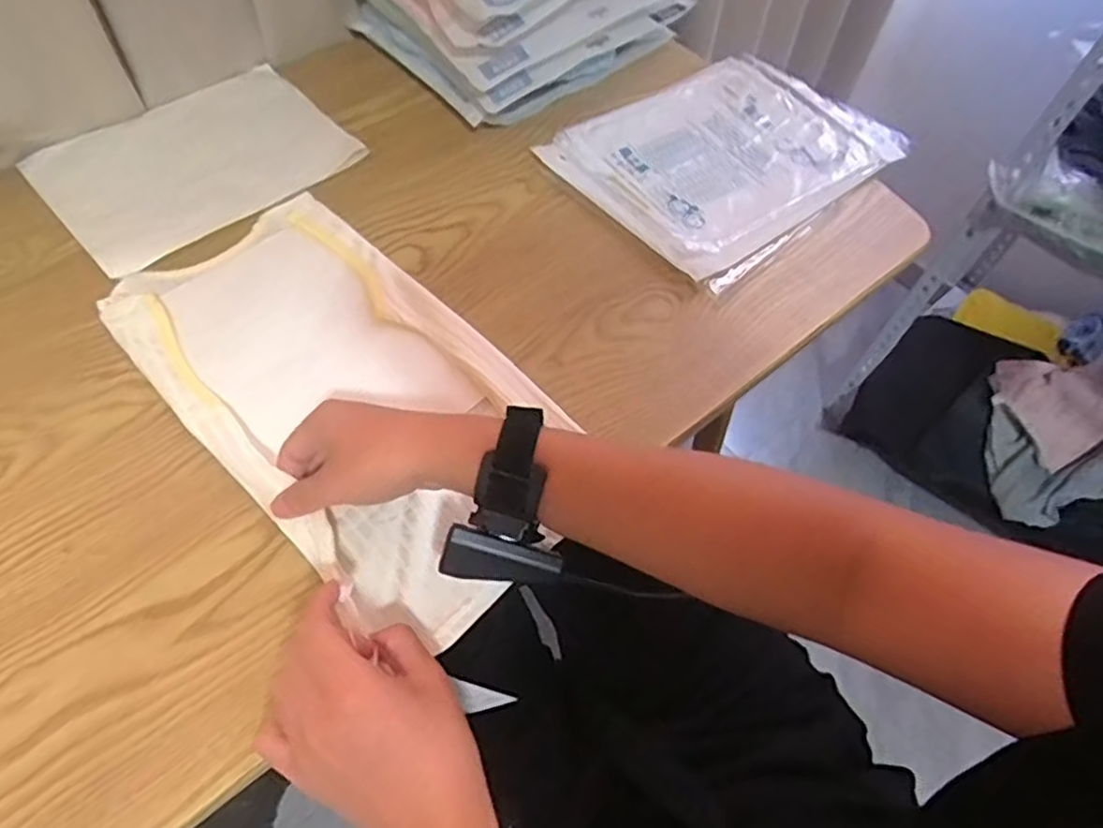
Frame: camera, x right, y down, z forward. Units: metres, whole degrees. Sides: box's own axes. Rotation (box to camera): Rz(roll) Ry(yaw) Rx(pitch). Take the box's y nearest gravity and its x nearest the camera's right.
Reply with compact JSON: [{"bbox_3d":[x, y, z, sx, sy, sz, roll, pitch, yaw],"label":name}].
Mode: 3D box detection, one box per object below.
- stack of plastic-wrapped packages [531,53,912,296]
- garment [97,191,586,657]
[{"bbox_3d":[0.172,-0.255,0.658,0.296,0.020,0.226,-35,65,-22],"label":"stack of plastic-wrapped packages"},{"bbox_3d":[-0.150,-0.025,0.496,0.203,0.028,0.381,-39,67,-23],"label":"garment"}]

